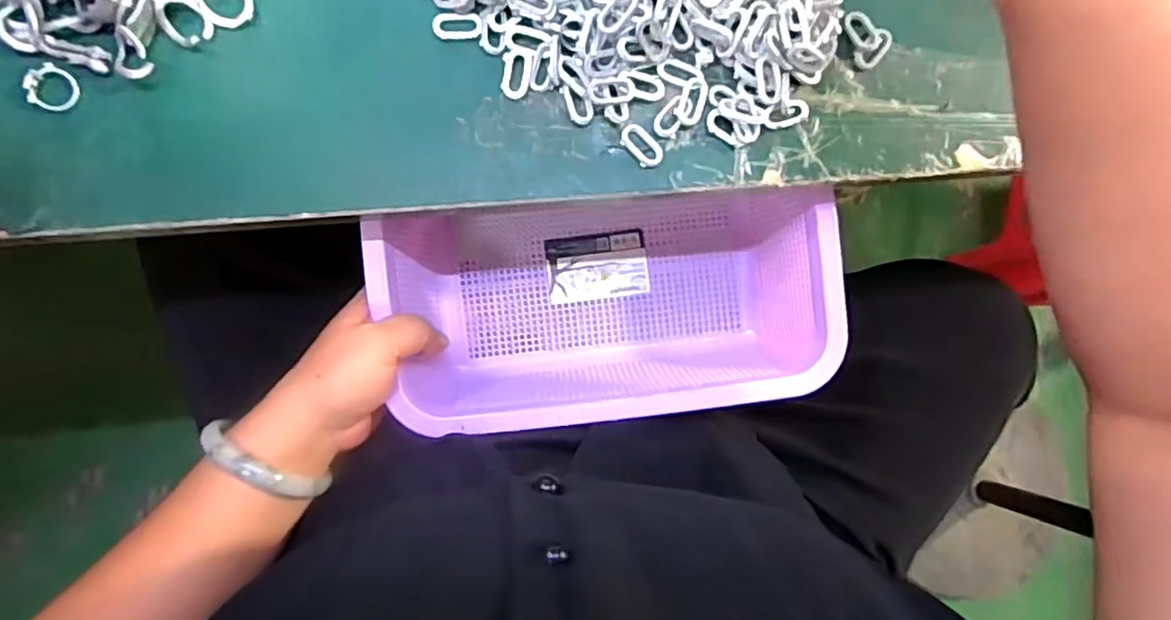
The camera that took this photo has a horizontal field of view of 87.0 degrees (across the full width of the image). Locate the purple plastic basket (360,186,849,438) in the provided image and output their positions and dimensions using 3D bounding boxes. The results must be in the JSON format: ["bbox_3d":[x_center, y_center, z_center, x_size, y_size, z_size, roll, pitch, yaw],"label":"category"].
[{"bbox_3d":[0.013,-0.005,0.390,0.265,0.088,0.135,-4,87,-3],"label":"purple plastic basket"}]

